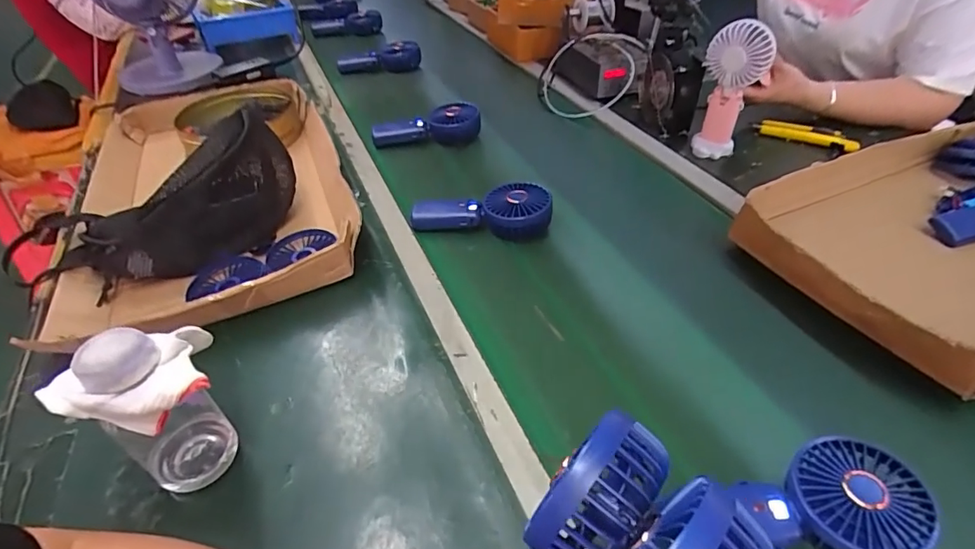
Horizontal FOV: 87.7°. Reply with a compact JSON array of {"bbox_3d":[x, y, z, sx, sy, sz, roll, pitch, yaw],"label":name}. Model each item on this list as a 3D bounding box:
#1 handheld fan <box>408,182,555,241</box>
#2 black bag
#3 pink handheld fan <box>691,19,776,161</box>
[{"bbox_3d":[-0.007,-0.082,0.680,0.181,0.051,0.070,2,42,9],"label":"handheld fan"},{"bbox_3d":[-0.382,-0.077,0.596,0.310,0.113,0.133,-27,45,-22],"label":"black bag"},{"bbox_3d":[0.364,-0.272,0.757,0.090,0.177,0.063,12,45,20],"label":"pink handheld fan"}]

